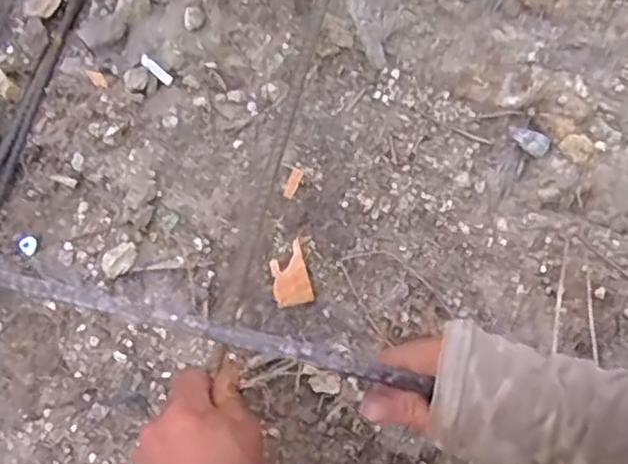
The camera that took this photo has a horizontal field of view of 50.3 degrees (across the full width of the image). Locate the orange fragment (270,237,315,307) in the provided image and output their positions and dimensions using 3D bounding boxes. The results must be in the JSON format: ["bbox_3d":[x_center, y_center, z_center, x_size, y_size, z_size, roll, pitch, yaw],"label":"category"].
[{"bbox_3d":[-0.022,0.039,0.598,0.033,0.004,0.055,-16,78,0],"label":"orange fragment"}]

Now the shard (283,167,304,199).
[{"bbox_3d":[-0.019,-0.045,0.618,0.011,0.006,0.030,21,65,8],"label":"shard"}]

